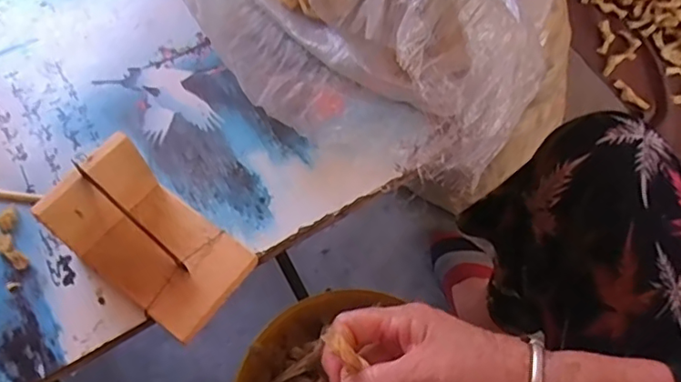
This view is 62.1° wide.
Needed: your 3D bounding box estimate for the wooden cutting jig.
[{"bbox_3d":[-0.122,0.031,0.367,0.115,0.066,0.074,33,67,19],"label":"wooden cutting jig"}]

